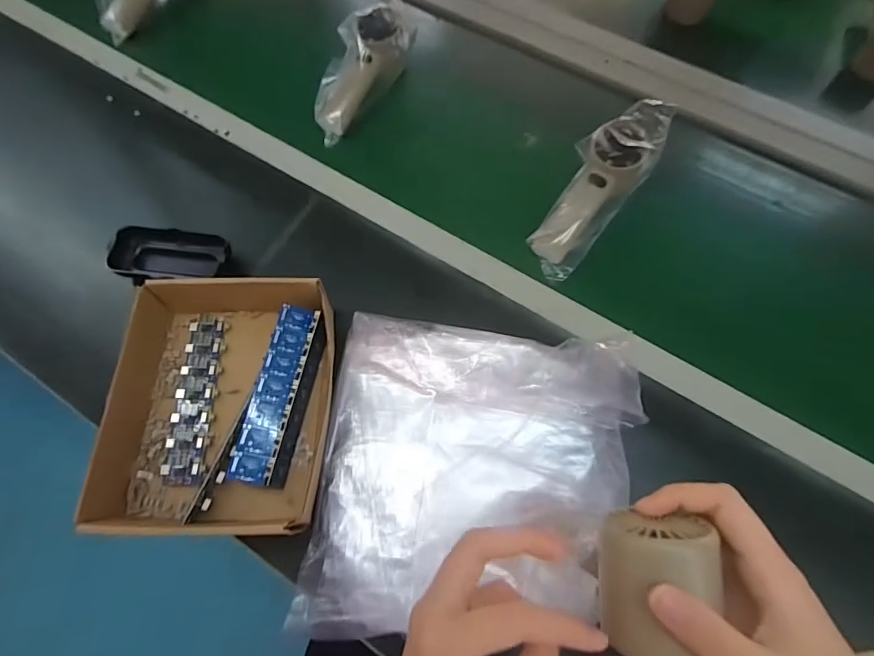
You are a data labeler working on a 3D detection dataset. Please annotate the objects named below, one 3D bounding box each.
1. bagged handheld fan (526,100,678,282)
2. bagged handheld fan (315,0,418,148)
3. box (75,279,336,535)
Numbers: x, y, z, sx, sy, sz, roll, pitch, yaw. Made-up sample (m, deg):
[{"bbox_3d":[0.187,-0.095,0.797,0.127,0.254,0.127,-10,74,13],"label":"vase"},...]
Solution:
[{"bbox_3d":[0.158,-0.140,0.477,0.067,0.038,0.194,34,89,15],"label":"bagged handheld fan"},{"bbox_3d":[-0.091,-0.300,0.547,0.071,0.052,0.190,28,84,12],"label":"bagged handheld fan"},{"bbox_3d":[-0.176,0.054,0.394,0.170,0.048,0.213,0,64,-1],"label":"box"}]

